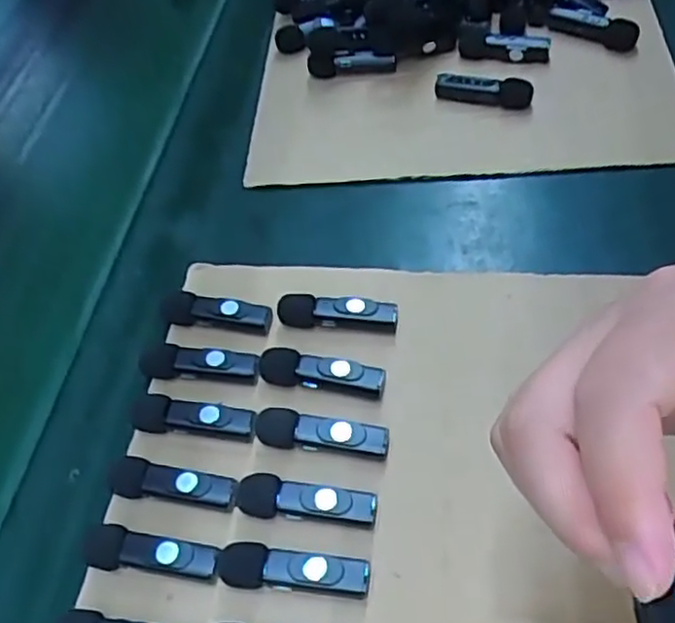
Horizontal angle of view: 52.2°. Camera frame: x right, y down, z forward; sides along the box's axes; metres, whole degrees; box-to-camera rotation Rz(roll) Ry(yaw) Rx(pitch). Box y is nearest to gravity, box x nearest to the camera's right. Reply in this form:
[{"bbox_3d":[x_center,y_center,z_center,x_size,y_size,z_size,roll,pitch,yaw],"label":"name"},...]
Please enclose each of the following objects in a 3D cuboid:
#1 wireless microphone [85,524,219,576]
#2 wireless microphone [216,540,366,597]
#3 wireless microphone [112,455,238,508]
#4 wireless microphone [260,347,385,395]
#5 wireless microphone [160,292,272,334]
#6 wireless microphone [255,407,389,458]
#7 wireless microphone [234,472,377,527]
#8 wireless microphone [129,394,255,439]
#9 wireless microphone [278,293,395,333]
[{"bbox_3d":[-0.085,0.110,0.312,0.062,0.015,0.019,4,55,16],"label":"wireless microphone"},{"bbox_3d":[-0.020,0.113,0.302,0.066,0.013,0.019,-1,54,13],"label":"wireless microphone"},{"bbox_3d":[-0.080,0.081,0.333,0.063,0.012,0.019,-1,54,13],"label":"wireless microphone"},{"bbox_3d":[-0.008,0.032,0.358,0.065,0.013,0.015,4,55,16],"label":"wireless microphone"},{"bbox_3d":[-0.070,0.001,0.391,0.065,0.014,0.015,4,55,16],"label":"wireless microphone"},{"bbox_3d":[-0.008,0.059,0.338,0.066,0.014,0.017,3,55,15],"label":"wireless microphone"},{"bbox_3d":[-0.015,0.087,0.319,0.065,0.012,0.018,-1,54,13],"label":"wireless microphone"},{"bbox_3d":[-0.075,0.054,0.352,0.065,0.011,0.017,2,55,15],"label":"wireless microphone"},{"bbox_3d":[0.000,0.000,0.379,0.065,0.017,0.014,0,54,13],"label":"wireless microphone"}]

